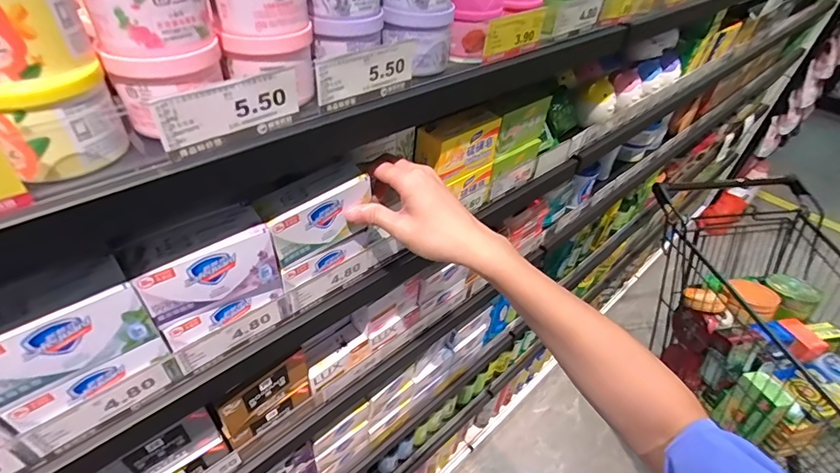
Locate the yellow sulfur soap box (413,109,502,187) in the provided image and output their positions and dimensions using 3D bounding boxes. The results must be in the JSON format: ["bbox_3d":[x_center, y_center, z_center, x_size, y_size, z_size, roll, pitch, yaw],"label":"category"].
[{"bbox_3d":[0.048,-0.105,0.505,0.105,0.060,0.037,-25,50,-30],"label":"yellow sulfur soap box"}]

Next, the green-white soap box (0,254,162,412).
[{"bbox_3d":[-0.246,0.062,0.294,0.097,0.060,0.043,-29,52,-33],"label":"green-white soap box"}]

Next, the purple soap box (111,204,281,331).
[{"bbox_3d":[-0.172,0.020,0.346,0.097,0.056,0.045,-25,50,-29],"label":"purple soap box"}]

